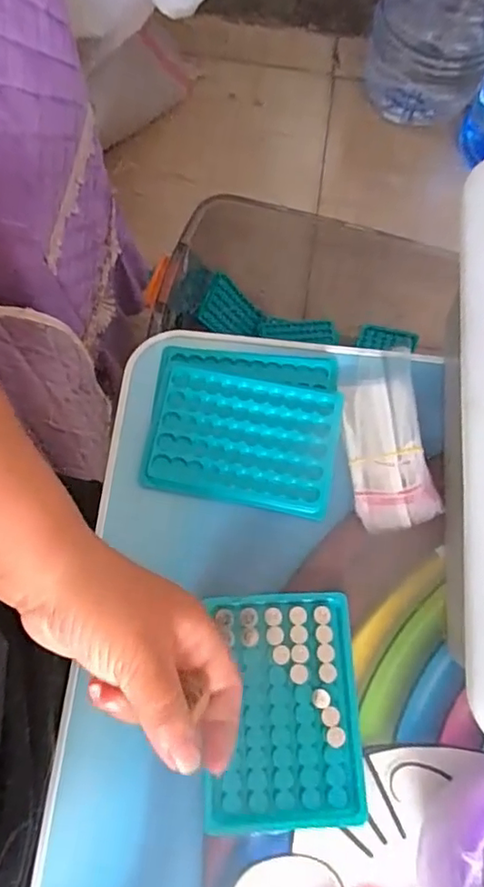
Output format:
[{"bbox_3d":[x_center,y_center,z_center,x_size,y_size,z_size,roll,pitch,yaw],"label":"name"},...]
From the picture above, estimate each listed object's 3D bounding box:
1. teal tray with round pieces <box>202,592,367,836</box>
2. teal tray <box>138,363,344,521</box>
[{"bbox_3d":[0.026,0.163,0.348,0.092,0.010,0.132,0,74,-2],"label":"teal tray with round pieces"},{"bbox_3d":[0.001,-0.003,0.399,0.128,0.011,0.092,11,74,1],"label":"teal tray"}]

